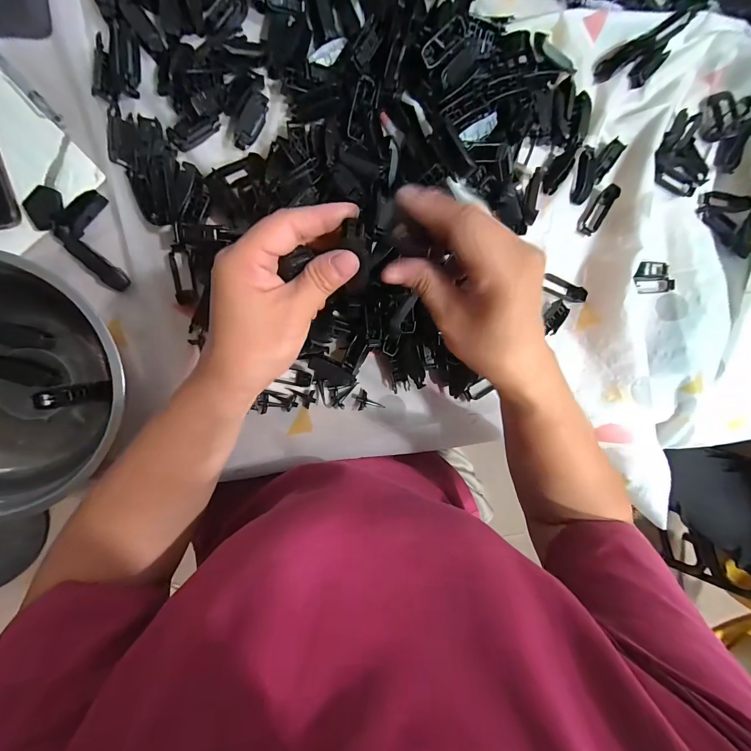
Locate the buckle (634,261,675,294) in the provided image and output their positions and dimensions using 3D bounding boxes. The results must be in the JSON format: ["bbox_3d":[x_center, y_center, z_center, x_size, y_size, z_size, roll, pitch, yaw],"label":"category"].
[{"bbox_3d":[0.322,-0.114,0.396,0.044,0.014,0.036,-4,95,-8],"label":"buckle"}]

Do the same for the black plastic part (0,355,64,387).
[{"bbox_3d":[-0.317,-0.004,0.302,0.062,0.008,0.022,16,91,-9],"label":"black plastic part"}]

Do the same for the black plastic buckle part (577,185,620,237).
[{"bbox_3d":[0.251,-0.187,0.380,0.022,0.012,0.060,35,88,-9],"label":"black plastic buckle part"}]

